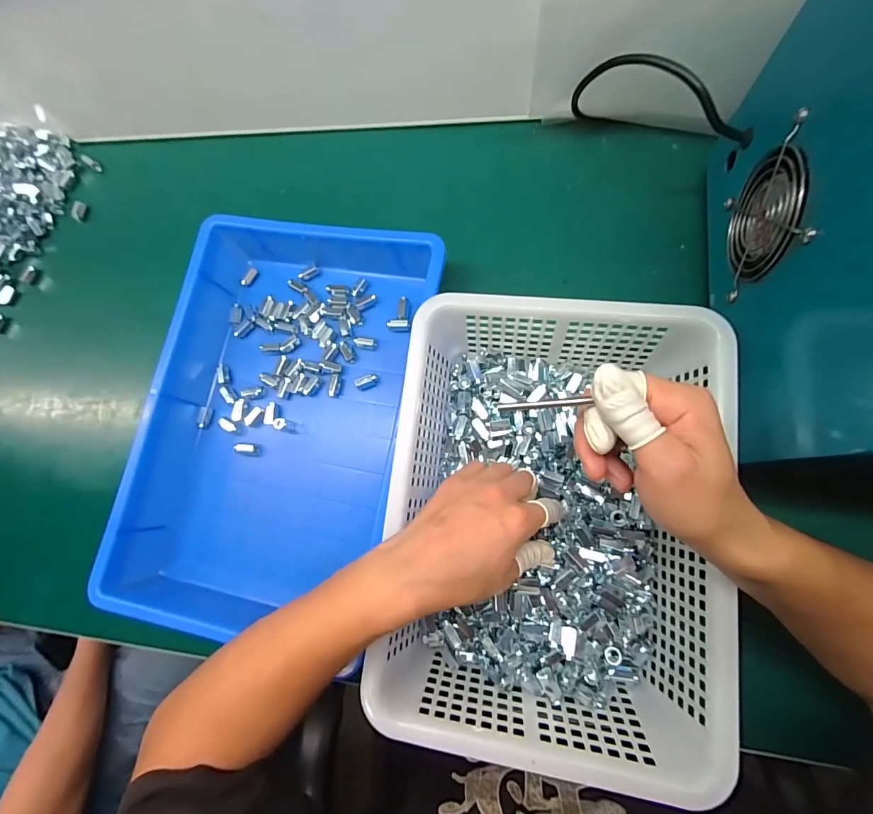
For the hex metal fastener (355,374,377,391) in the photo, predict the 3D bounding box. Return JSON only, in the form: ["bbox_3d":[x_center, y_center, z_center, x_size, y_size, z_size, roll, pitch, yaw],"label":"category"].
[{"bbox_3d":[-0.070,-0.025,0.403,0.022,0.011,0.011,-20,78,4],"label":"hex metal fastener"}]

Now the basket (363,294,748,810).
[{"bbox_3d":[0.084,0.076,0.314,0.232,0.092,0.312,7,85,8],"label":"basket"}]

